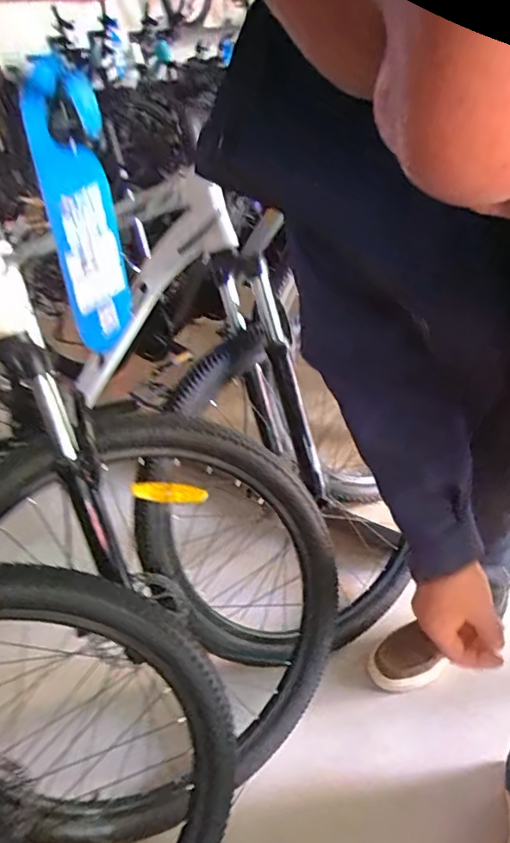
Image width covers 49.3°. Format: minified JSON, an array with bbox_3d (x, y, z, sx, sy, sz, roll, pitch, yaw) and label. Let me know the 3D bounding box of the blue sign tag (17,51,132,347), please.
[{"bbox_3d":[-0.173,-0.203,0.567,0.011,0.277,0.101,16,39,21],"label":"blue sign tag"}]

